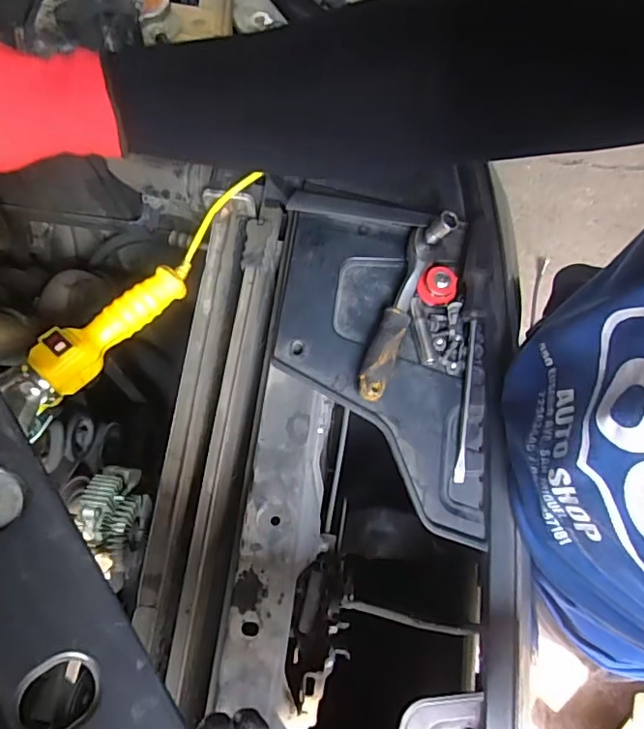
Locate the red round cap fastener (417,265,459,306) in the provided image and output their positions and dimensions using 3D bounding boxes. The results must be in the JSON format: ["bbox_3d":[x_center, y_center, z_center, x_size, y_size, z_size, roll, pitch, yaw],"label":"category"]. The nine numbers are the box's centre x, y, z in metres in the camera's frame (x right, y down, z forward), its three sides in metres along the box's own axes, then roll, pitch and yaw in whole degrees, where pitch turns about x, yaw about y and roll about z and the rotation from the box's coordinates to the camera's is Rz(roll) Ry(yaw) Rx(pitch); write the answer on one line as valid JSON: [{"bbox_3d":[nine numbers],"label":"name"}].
[{"bbox_3d":[0.111,-0.075,0.515,0.037,0.015,0.035,-8,86,7],"label":"red round cap fastener"}]

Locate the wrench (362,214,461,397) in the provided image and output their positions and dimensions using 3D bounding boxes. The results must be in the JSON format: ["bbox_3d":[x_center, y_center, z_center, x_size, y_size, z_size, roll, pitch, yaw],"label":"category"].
[{"bbox_3d":[0.072,-0.055,0.490,0.032,0.046,0.184,23,74,8],"label":"wrench"}]

